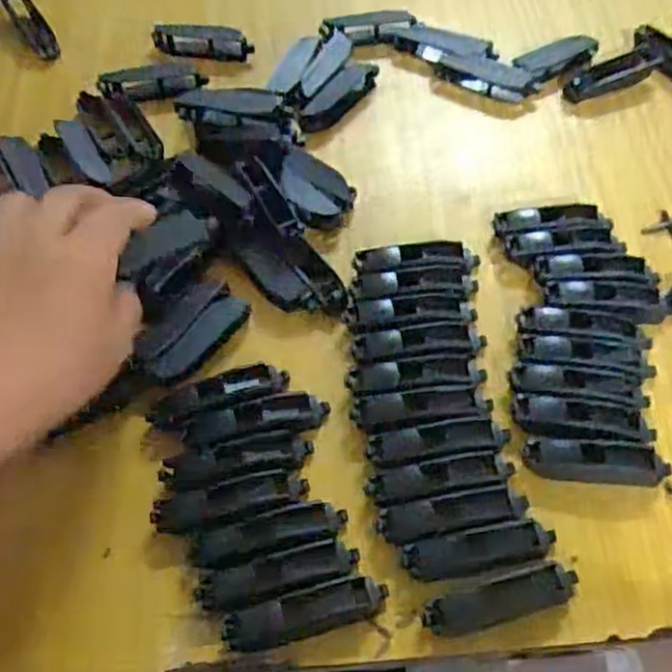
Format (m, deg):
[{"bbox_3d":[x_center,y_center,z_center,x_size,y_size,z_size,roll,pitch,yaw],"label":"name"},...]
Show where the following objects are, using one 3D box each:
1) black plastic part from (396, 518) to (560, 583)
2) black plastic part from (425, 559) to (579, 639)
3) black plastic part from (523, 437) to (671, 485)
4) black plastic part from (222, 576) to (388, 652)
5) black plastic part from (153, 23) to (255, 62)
[{"bbox_3d":[0.068,0.102,0.332,0.073,0.006,0.019,-11,60,-7],"label":"black plastic part"},{"bbox_3d":[0.076,0.122,0.322,0.073,0.009,0.019,-15,60,-9],"label":"black plastic part"},{"bbox_3d":[0.133,0.064,0.359,0.071,0.007,0.020,6,59,3],"label":"black plastic part"},{"bbox_3d":[-0.013,0.126,0.318,0.074,0.009,0.018,-14,60,-8],"label":"black plastic part"},{"bbox_3d":[-0.099,-0.219,0.521,0.073,0.011,0.033,6,59,3],"label":"black plastic part"}]

